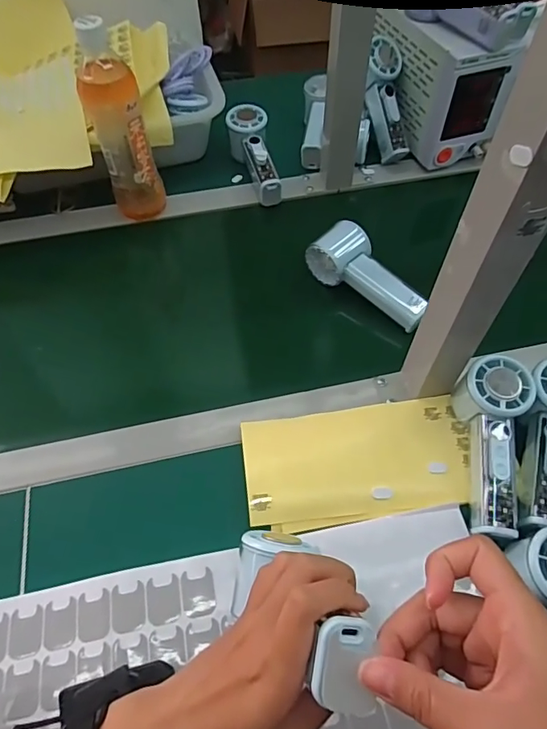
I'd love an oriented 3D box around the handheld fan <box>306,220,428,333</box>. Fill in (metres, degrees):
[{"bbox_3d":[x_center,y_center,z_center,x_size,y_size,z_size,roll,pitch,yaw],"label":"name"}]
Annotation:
[{"bbox_3d":[0.109,-0.100,0.534,0.056,0.046,0.147,-36,63,-20],"label":"handheld fan"}]

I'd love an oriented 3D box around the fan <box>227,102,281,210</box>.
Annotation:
[{"bbox_3d":[-0.022,-0.288,0.665,0.051,0.055,0.153,-16,72,-9],"label":"fan"}]

